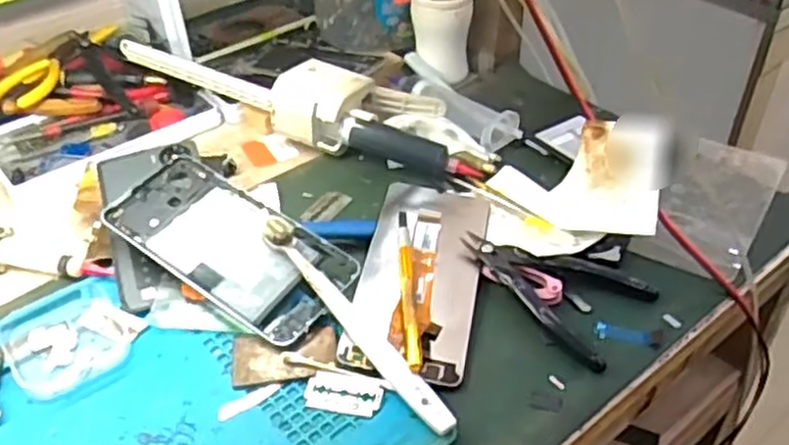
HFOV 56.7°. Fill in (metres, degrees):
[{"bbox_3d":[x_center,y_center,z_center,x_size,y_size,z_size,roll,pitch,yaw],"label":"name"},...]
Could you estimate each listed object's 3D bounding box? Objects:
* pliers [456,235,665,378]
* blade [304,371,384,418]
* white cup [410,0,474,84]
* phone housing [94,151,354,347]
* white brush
[{"bbox_3d":[0.104,0.035,0.463,0.074,0.013,0.118,-29,47,-28],"label":"pliers"},{"bbox_3d":[-0.028,0.095,0.404,0.042,0.004,0.023,5,51,11],"label":"blade"},{"bbox_3d":[0.042,-0.173,0.661,0.054,0.075,0.052,-1,40,2],"label":"white cup"},{"bbox_3d":[-0.109,0.012,0.480,0.170,0.010,0.078,30,56,20],"label":"phone housing"},{"bbox_3d":[-0.026,0.054,0.428,0.016,0.019,0.179,-26,45,-26],"label":"white brush"}]

